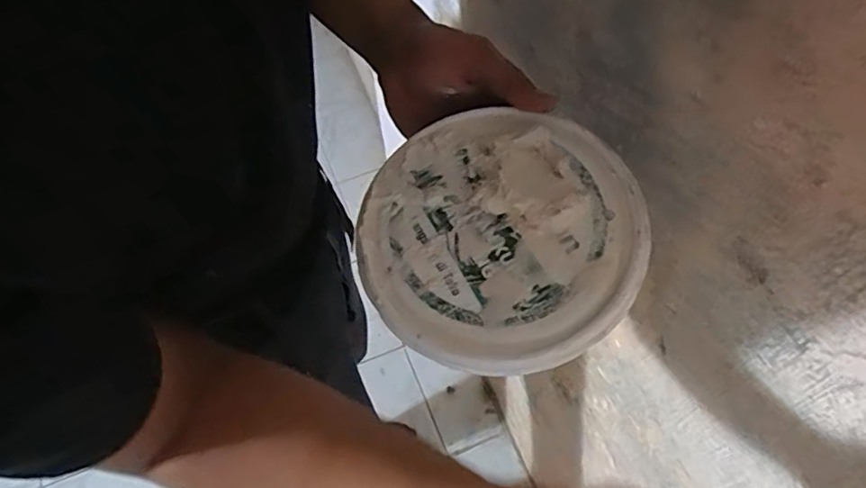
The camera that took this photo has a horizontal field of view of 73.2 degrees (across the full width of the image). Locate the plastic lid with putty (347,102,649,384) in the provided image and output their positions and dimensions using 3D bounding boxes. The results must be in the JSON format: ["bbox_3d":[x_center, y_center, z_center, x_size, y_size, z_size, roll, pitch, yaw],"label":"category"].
[{"bbox_3d":[0.039,-0.008,0.356,0.170,0.016,0.165,6,69,11],"label":"plastic lid with putty"}]

